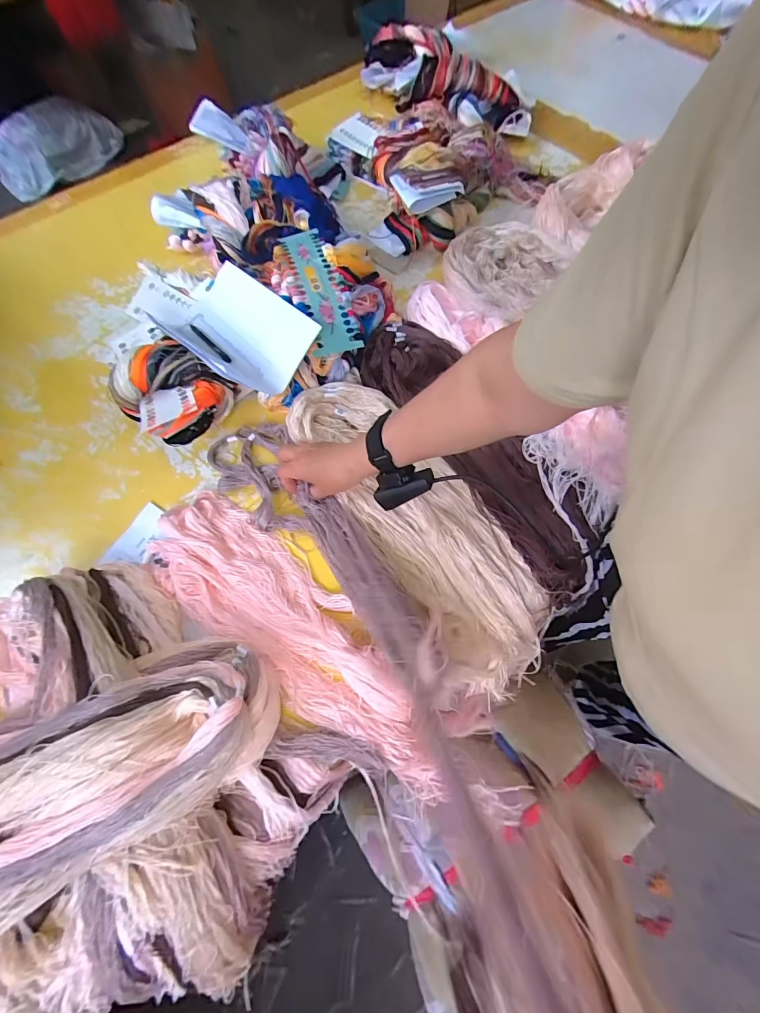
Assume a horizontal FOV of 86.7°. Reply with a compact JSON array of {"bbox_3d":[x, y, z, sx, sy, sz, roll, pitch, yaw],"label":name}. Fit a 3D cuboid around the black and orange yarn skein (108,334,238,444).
[{"bbox_3d":[-0.308,-0.168,0.620,0.143,0.100,0.139,0,67,1],"label":"black and orange yarn skein"}]

